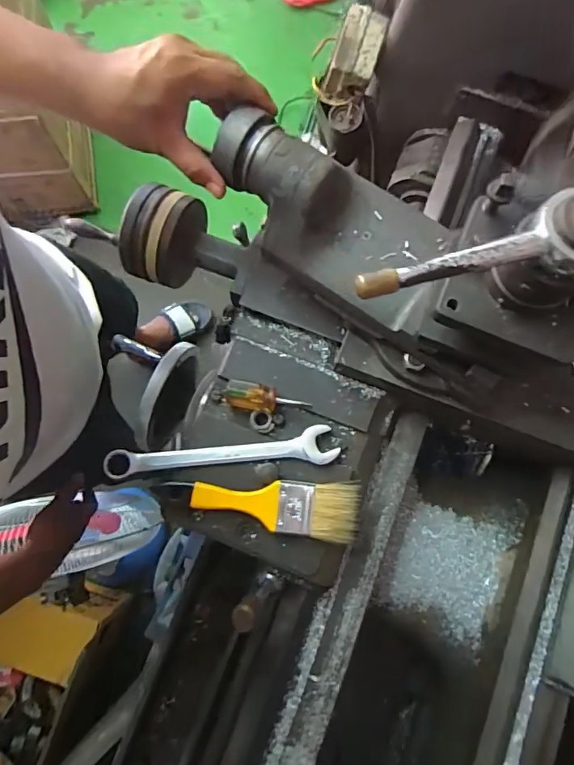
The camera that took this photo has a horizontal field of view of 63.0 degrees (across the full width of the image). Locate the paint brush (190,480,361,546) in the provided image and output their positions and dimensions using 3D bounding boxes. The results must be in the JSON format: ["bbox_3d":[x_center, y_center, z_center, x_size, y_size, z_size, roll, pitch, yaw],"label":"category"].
[{"bbox_3d":[-0.012,0.116,0.443,0.153,0.020,0.052,6,80,0],"label":"paint brush"}]

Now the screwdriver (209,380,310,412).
[{"bbox_3d":[-0.025,0.016,0.465,0.096,0.017,0.025,9,80,0],"label":"screwdriver"}]

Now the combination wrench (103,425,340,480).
[{"bbox_3d":[-0.065,0.072,0.459,0.221,0.007,0.035,-7,80,-3],"label":"combination wrench"}]

